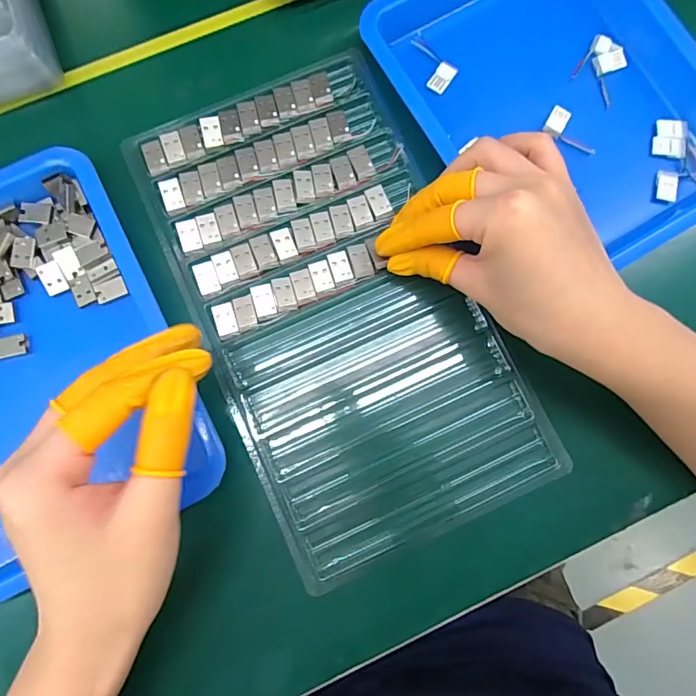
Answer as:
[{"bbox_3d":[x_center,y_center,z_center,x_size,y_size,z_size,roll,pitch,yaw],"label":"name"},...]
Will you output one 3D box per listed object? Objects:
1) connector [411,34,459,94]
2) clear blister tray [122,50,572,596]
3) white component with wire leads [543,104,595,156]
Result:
[{"bbox_3d":[0.052,-0.182,0.299,0.035,0.005,0.022,38,83,3],"label":"connector"},{"bbox_3d":[-0.007,-0.025,0.283,0.162,0.016,0.291,-23,84,-5],"label":"clear blister tray"},{"bbox_3d":[0.143,-0.137,0.296,0.036,0.004,0.020,36,83,2],"label":"white component with wire leads"}]

